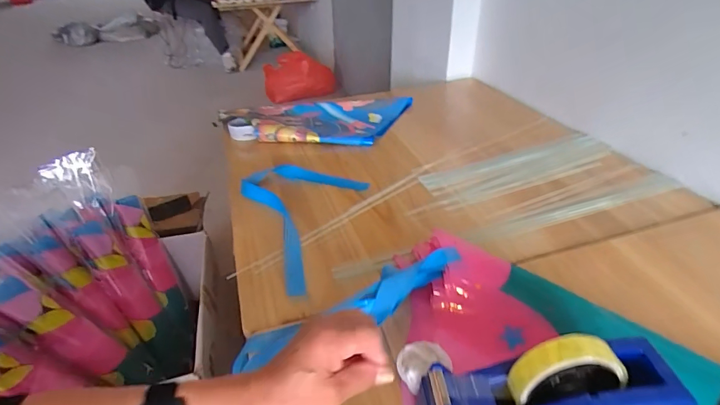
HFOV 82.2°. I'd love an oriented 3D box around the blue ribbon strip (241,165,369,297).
[{"bbox_3d":[-0.136,0.020,0.699,0.222,0.018,0.310,9,34,16],"label":"blue ribbon strip"}]

